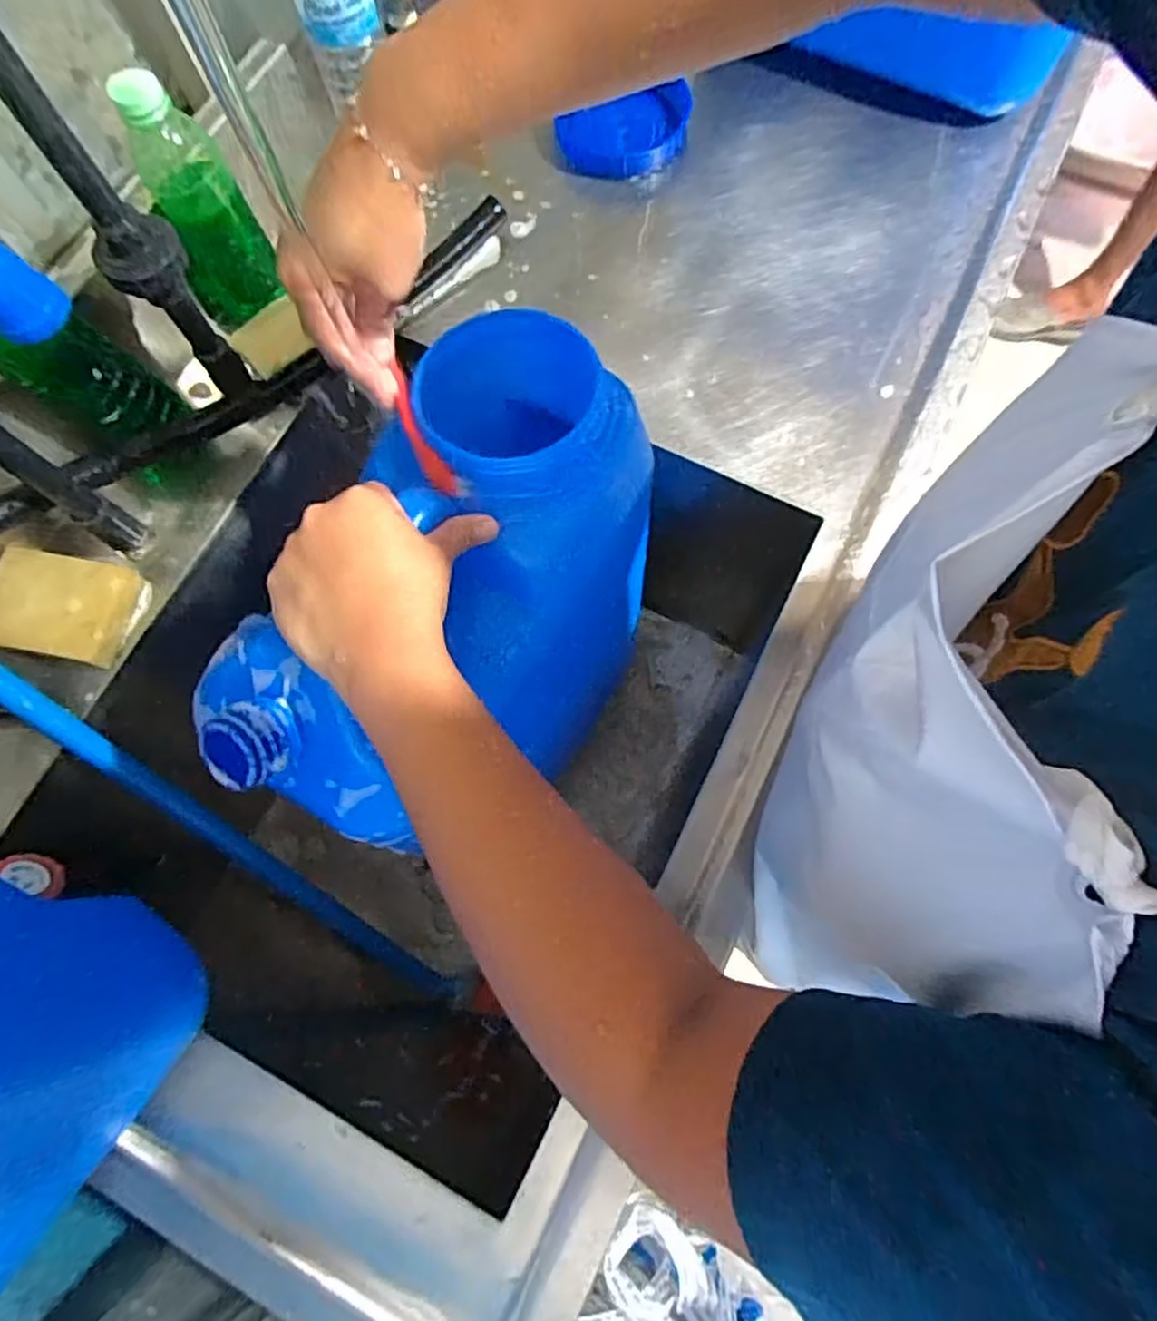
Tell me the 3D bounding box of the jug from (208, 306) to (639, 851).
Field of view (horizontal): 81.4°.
[{"bbox_3d":[-0.061,-0.041,0.422,0.185,0.166,0.312,28,77,9],"label":"jug"}]

